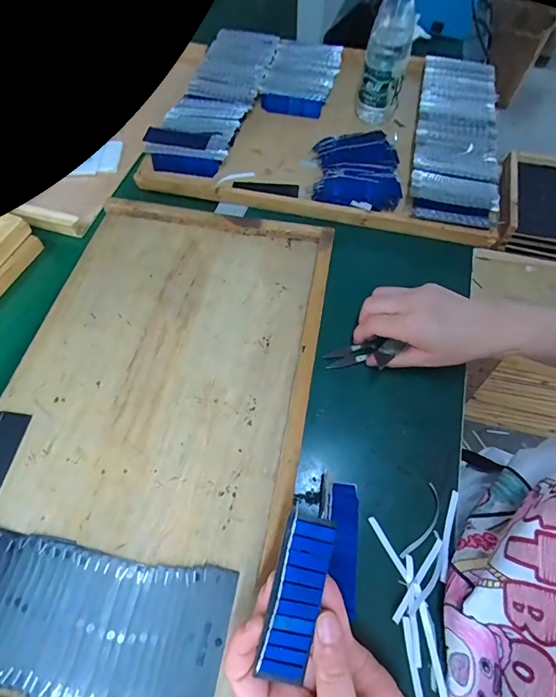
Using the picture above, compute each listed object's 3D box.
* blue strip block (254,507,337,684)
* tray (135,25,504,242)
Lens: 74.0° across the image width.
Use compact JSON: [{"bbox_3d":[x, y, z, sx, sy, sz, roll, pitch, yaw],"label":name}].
[{"bbox_3d":[0.011,0.145,0.218,0.030,0.005,0.089,15,80,-6],"label":"blue strip block"},{"bbox_3d":[0.082,-0.355,0.562,0.472,0.032,0.394,12,64,4],"label":"tray"}]

